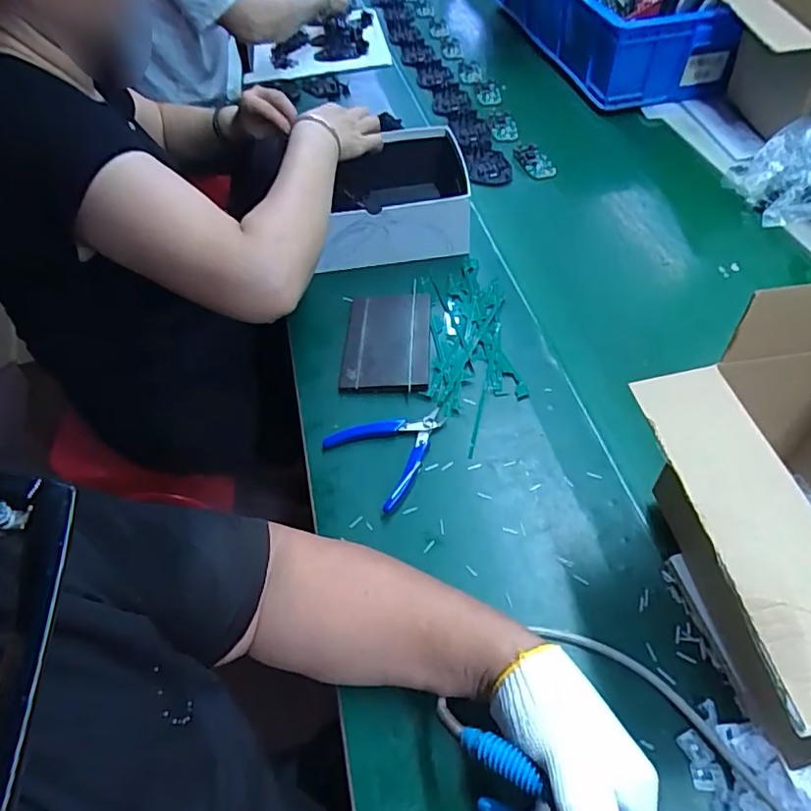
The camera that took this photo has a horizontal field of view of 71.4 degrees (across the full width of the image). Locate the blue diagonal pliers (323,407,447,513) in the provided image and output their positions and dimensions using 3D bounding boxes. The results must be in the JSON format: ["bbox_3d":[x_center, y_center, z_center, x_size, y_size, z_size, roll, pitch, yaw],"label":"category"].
[{"bbox_3d":[-0.009,0.039,0.578,0.113,0.009,0.105,-36,58,-22],"label":"blue diagonal pliers"}]

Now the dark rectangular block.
[{"bbox_3d":[-0.021,-0.077,0.659,0.098,0.010,0.148,0,52,3],"label":"dark rectangular block"}]

